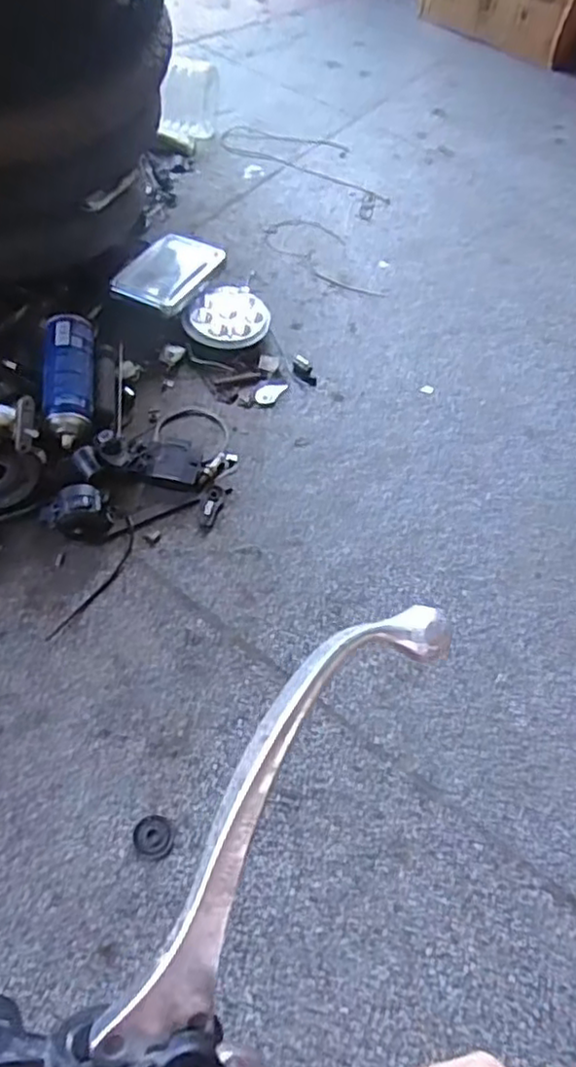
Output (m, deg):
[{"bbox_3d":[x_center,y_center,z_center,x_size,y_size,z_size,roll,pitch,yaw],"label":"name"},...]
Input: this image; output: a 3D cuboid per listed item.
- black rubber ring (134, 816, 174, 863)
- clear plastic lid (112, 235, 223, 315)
[{"bbox_3d":[-0.136,0.307,0.674,0.041,0.004,0.040,2,60,-3],"label":"black rubber ring"},{"bbox_3d":[-0.187,-0.416,1.056,0.110,0.021,0.179,26,59,11],"label":"clear plastic lid"}]

